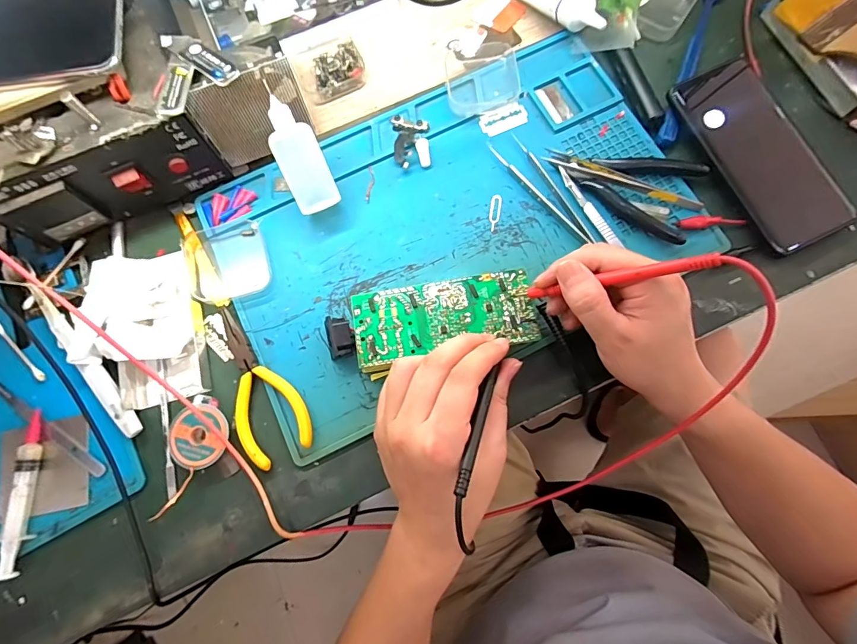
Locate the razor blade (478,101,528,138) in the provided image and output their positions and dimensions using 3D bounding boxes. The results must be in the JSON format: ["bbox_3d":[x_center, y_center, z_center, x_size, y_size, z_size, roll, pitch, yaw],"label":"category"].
[{"bbox_3d":[0.067,-0.180,0.381,0.042,0.006,0.024,-22,77,-4],"label":"razor blade"}]

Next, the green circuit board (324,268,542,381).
[{"bbox_3d":[0.002,0.001,0.325,0.151,0.022,0.058,-12,77,1],"label":"green circuit board"}]

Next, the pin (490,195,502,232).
[{"bbox_3d":[0.056,-0.092,0.358,0.010,0.004,0.033,10,77,4],"label":"pin"}]

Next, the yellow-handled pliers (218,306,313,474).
[{"bbox_3d":[-0.133,0.045,0.327,0.052,0.012,0.126,-29,78,-5],"label":"yellow-handled pliers"}]

